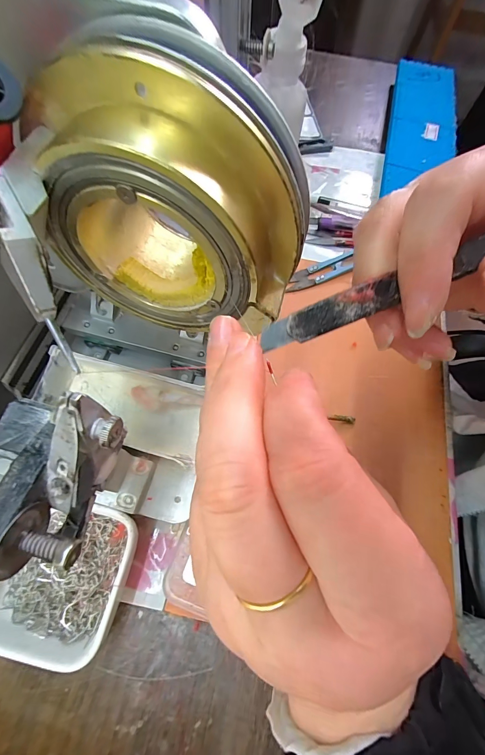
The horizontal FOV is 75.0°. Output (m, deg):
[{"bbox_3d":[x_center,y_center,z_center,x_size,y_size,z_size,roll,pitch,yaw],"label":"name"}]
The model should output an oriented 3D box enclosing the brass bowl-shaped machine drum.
[{"bbox_3d":[-0.027,-0.066,0.131,0.100,0.096,0.041,14,66,4],"label":"brass bowl-shaped machine drum"}]

